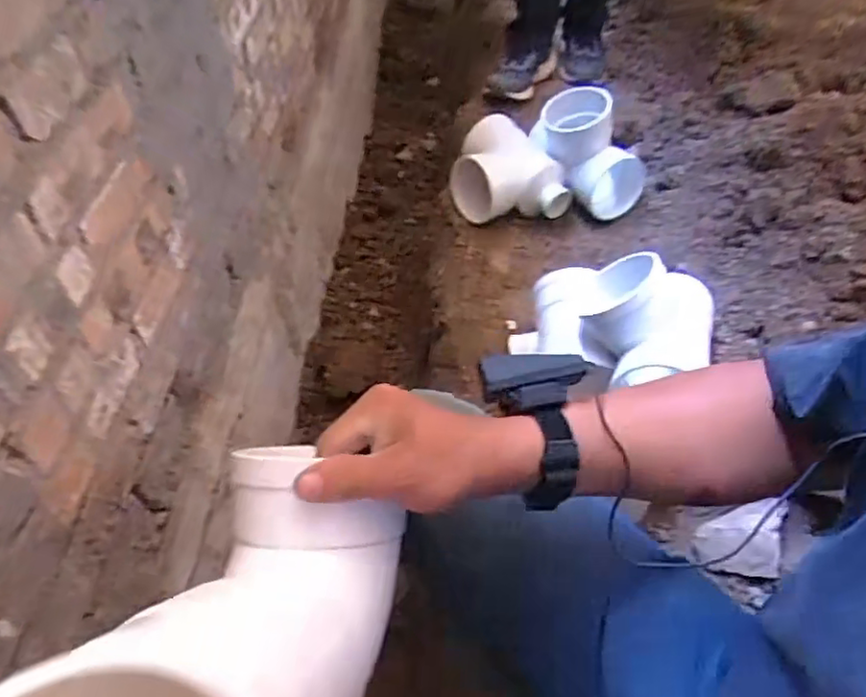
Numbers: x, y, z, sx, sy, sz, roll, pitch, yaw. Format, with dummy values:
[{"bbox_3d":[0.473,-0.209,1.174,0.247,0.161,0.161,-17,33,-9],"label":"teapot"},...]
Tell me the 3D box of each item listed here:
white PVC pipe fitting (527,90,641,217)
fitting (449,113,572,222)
[{"bbox_3d":[0.278,-0.353,1.153,0.197,0.184,0.109,25,52,23],"label":"white PVC pipe fitting"},{"bbox_3d":[0.137,-0.326,1.162,0.210,0.144,0.125,-3,47,-1],"label":"fitting"}]

